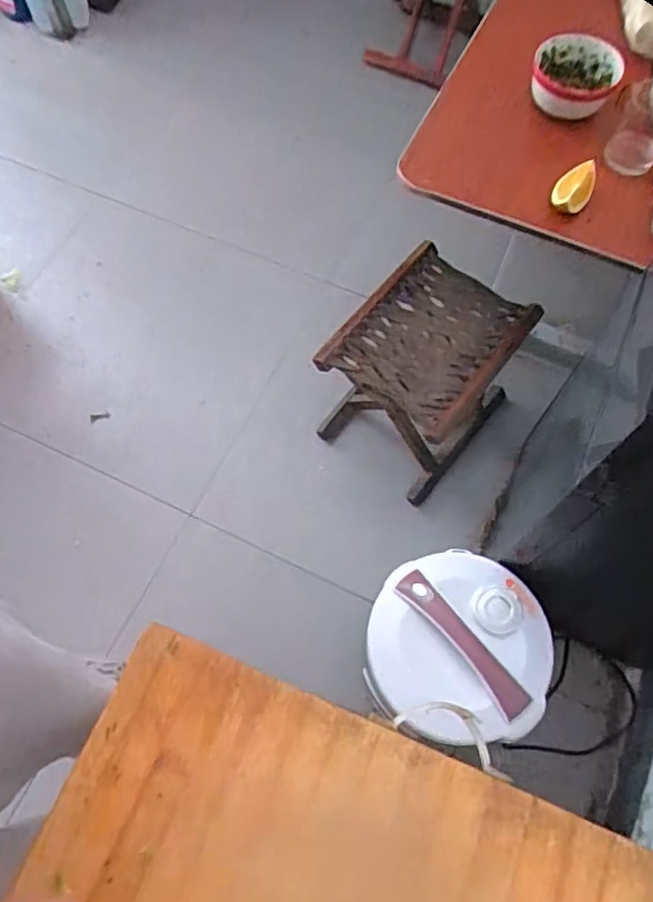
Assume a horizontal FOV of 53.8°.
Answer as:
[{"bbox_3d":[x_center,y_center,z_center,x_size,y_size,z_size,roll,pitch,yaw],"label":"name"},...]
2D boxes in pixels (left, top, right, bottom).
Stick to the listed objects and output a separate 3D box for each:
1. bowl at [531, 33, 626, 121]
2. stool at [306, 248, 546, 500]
[{"bbox_3d":[0.382,-0.577,0.992,0.129,0.053,0.129,-1,67,1],"label":"bowl"},{"bbox_3d":[0.170,-0.119,1.170,0.244,0.328,0.291,37,73,16],"label":"stool"}]

